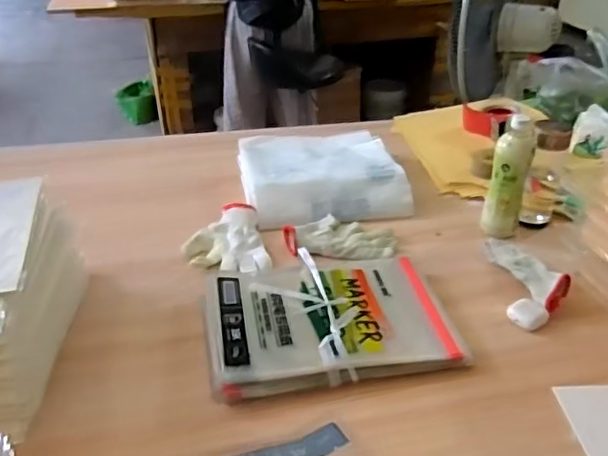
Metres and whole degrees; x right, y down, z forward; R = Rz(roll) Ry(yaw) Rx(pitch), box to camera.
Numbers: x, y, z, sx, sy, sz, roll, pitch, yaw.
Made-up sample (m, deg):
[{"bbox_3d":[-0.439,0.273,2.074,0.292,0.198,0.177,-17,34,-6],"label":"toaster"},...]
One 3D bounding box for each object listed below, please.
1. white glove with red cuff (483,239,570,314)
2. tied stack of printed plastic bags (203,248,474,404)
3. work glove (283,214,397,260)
[{"bbox_3d":[0.351,0.062,0.921,0.057,0.044,0.198,-8,34,-13],"label":"white glove with red cuff"},{"bbox_3d":[0.035,0.120,0.817,0.334,0.035,0.242,-5,34,-10],"label":"tied stack of printed plastic bags"},{"bbox_3d":[0.062,0.012,1.004,0.185,0.023,0.109,0,33,-1],"label":"work glove"}]

